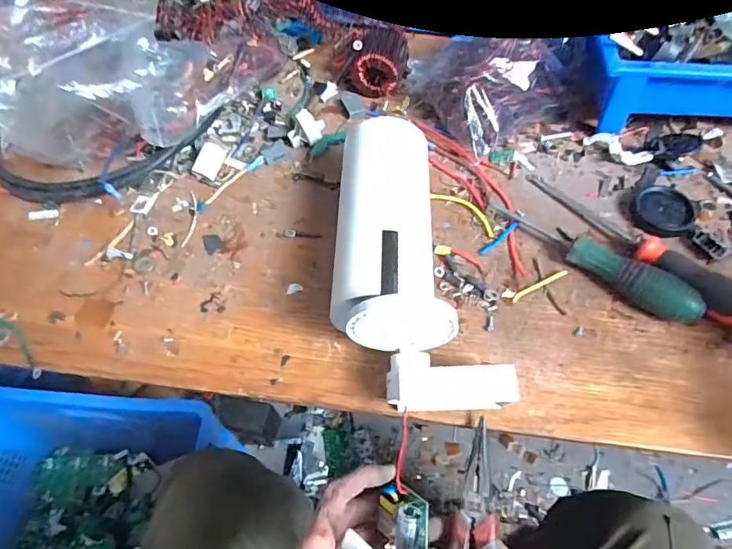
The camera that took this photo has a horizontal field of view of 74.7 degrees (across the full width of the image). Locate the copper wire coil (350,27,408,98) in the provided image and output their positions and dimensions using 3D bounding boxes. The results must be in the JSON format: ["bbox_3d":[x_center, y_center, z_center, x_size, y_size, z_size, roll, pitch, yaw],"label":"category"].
[{"bbox_3d":[0.020,-0.237,0.546,0.055,0.052,0.058,0,56,1],"label":"copper wire coil"}]

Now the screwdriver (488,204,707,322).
[{"bbox_3d":[0.194,-0.017,0.420,0.189,0.035,0.030,37,64,22],"label":"screwdriver"}]

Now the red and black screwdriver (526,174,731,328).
[{"bbox_3d":[0.237,-0.030,0.433,0.037,0.033,0.223,-30,52,-14],"label":"red and black screwdriver"}]

